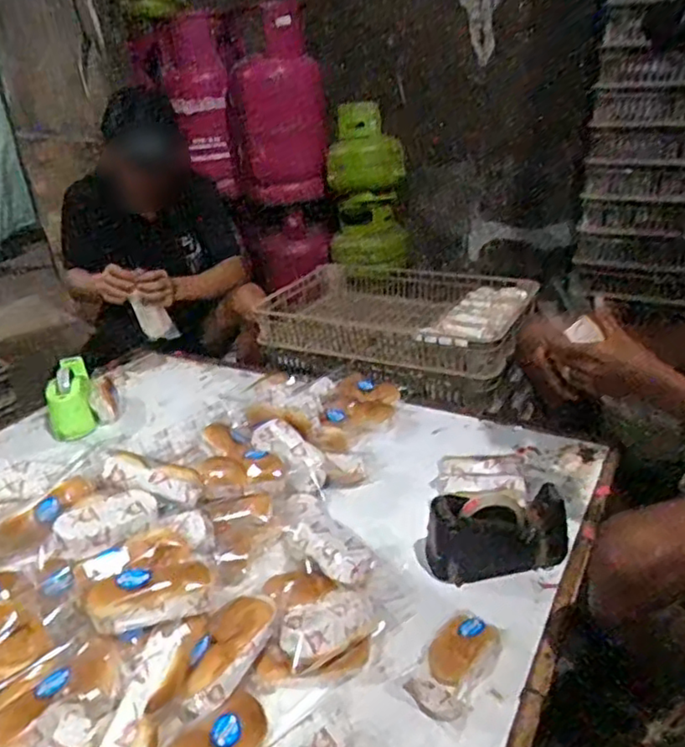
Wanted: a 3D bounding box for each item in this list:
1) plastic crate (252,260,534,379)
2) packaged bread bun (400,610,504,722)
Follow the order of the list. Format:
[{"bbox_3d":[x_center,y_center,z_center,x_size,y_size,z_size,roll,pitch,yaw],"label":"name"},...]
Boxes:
[{"bbox_3d":[0.132,-0.152,1.606,0.640,0.108,0.442,9,30,23],"label":"plastic crate"},{"bbox_3d":[0.138,0.355,0.794,0.077,0.042,0.134,18,34,35],"label":"packaged bread bun"}]

